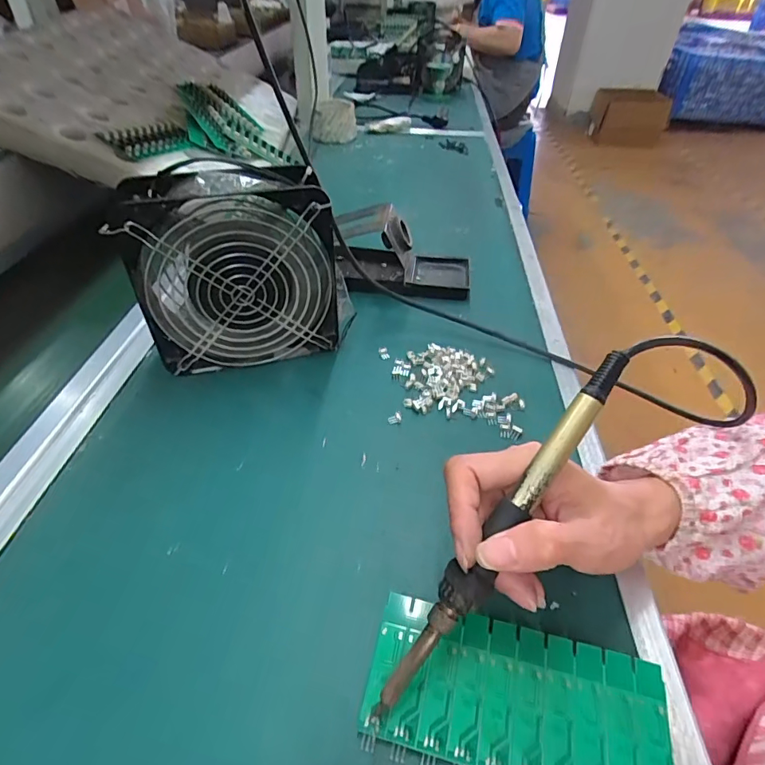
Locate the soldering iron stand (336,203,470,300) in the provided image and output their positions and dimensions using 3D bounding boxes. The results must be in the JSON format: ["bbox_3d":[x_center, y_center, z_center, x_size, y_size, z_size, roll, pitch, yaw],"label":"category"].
[{"bbox_3d":[0.018,-0.142,0.496,0.155,0.072,0.076,4,42,5],"label":"soldering iron stand"}]

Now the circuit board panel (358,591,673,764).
[{"bbox_3d":[0.063,0.151,0.222,0.136,0.015,0.061,10,43,11],"label":"circuit board panel"}]

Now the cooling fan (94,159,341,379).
[{"bbox_3d":[-0.112,-0.089,0.376,0.156,0.155,0.058,-11,43,-12],"label":"cooling fan"}]

